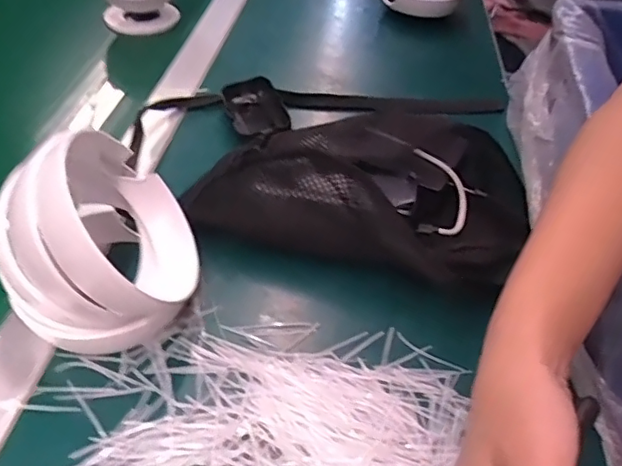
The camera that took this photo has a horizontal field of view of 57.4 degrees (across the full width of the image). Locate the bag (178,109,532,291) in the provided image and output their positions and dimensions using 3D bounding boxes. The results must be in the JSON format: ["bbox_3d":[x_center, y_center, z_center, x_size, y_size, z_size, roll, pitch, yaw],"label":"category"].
[{"bbox_3d":[0.045,-0.044,0.447,0.247,0.079,0.149,14,44,9],"label":"bag"}]

